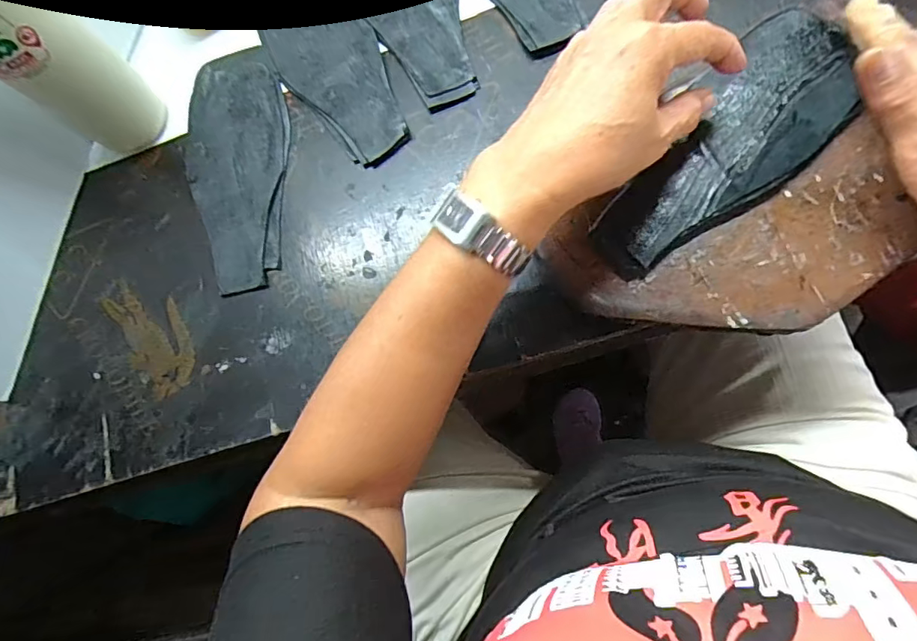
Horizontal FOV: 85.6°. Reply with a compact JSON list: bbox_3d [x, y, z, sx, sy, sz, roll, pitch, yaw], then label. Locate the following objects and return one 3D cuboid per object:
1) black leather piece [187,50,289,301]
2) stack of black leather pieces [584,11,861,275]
[{"bbox_3d":[-0.178,-0.123,0.395,0.083,0.012,0.204,-2,81,3],"label":"black leather piece"},{"bbox_3d":[0.166,-0.107,0.306,0.075,0.011,0.196,45,90,9],"label":"stack of black leather pieces"}]

